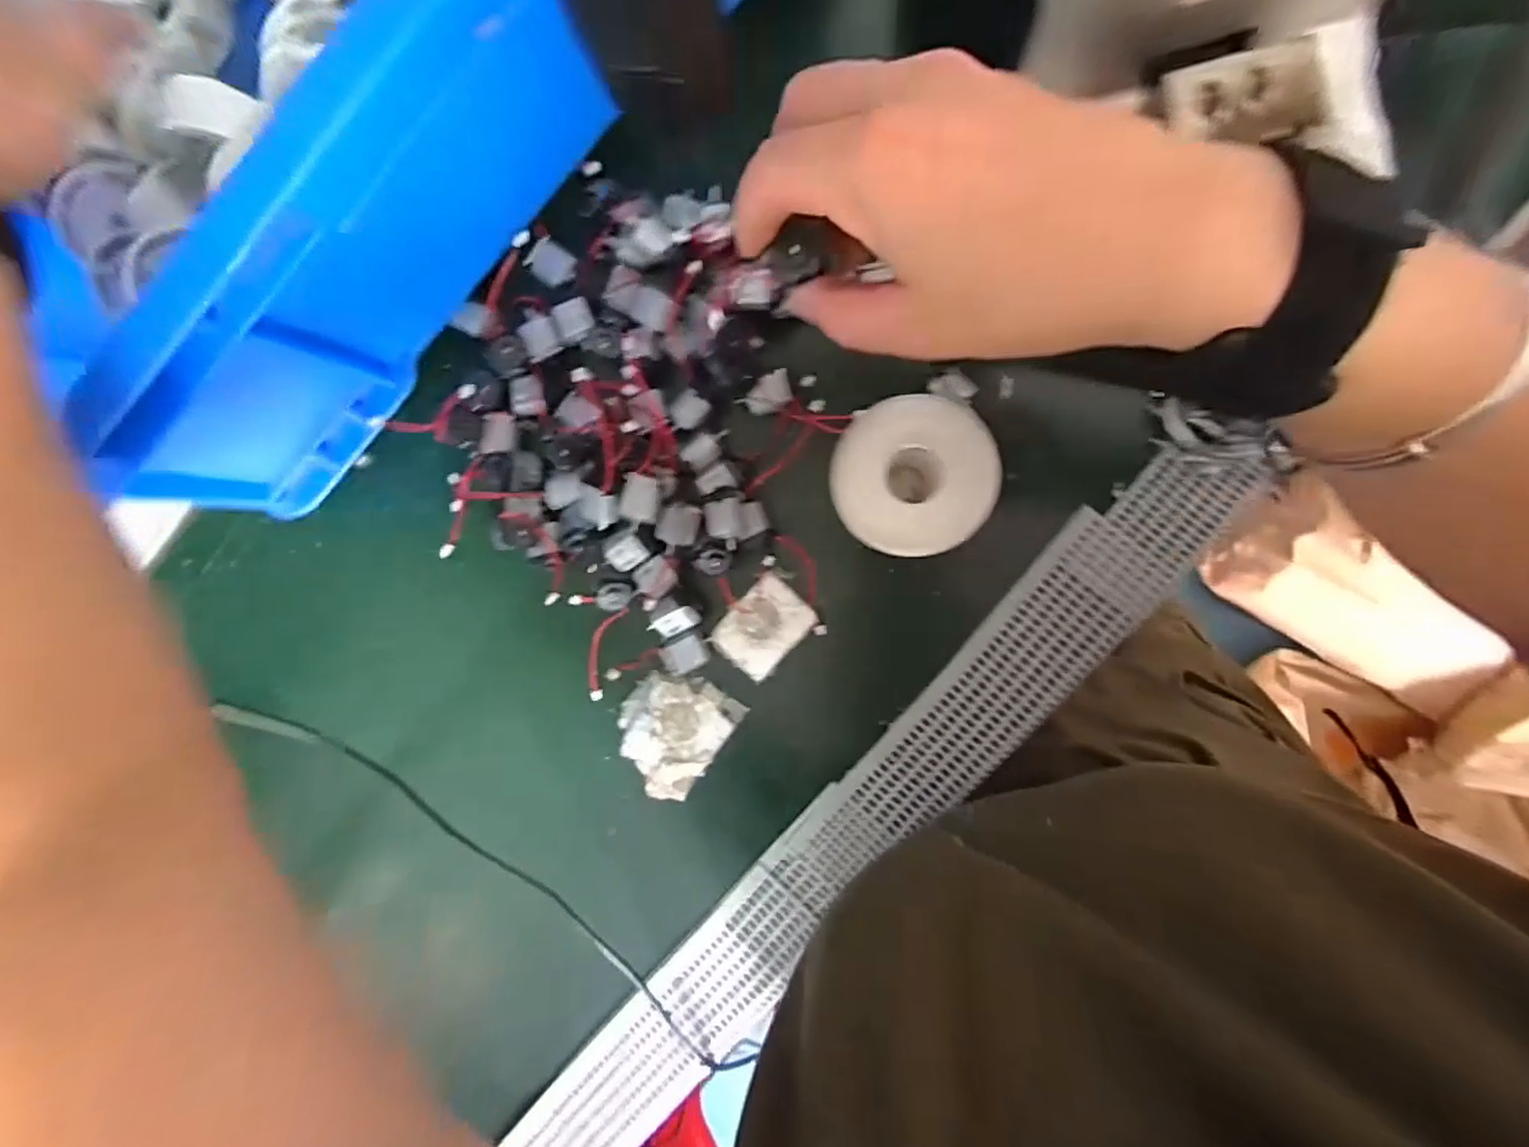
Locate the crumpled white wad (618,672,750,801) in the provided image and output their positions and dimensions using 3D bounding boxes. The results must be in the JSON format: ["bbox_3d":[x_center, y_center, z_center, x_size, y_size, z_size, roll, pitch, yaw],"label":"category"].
[{"bbox_3d":[-0.049,0.082,0.356,0.053,0.006,0.064,35,97,7],"label":"crumpled white wad"}]

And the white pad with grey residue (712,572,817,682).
[{"bbox_3d":[-0.001,0.028,0.347,0.036,0.004,0.047,43,98,6],"label":"white pad with grey residue"}]

